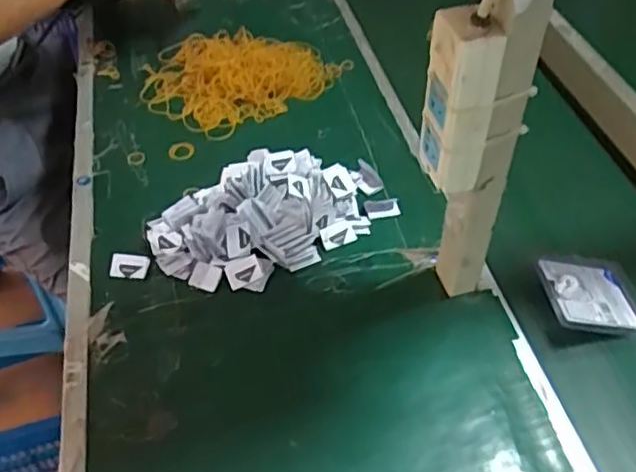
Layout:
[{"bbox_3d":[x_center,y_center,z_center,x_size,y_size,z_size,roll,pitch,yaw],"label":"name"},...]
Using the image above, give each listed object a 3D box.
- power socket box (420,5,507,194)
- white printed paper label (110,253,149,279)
[{"bbox_3d":[0.104,-0.097,0.486,0.034,0.135,0.048,-12,46,-13],"label":"power socket box"},{"bbox_3d":[-0.197,0.032,0.682,0.037,0.004,0.027,7,66,-5],"label":"white printed paper label"}]

